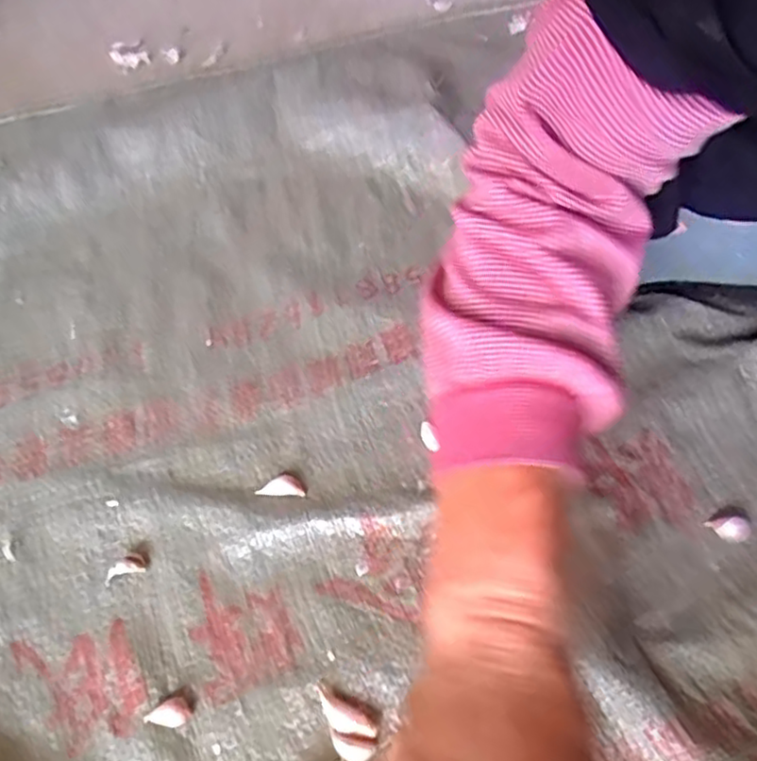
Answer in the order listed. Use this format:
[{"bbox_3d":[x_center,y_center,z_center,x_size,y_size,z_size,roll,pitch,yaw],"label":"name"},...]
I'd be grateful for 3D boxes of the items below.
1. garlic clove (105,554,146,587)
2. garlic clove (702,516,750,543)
[{"bbox_3d":[-0.141,0.103,0.388,0.023,0.010,0.011,-21,56,-12],"label":"garlic clove"},{"bbox_3d":[0.194,0.081,0.390,0.022,0.008,0.011,17,56,15],"label":"garlic clove"}]

